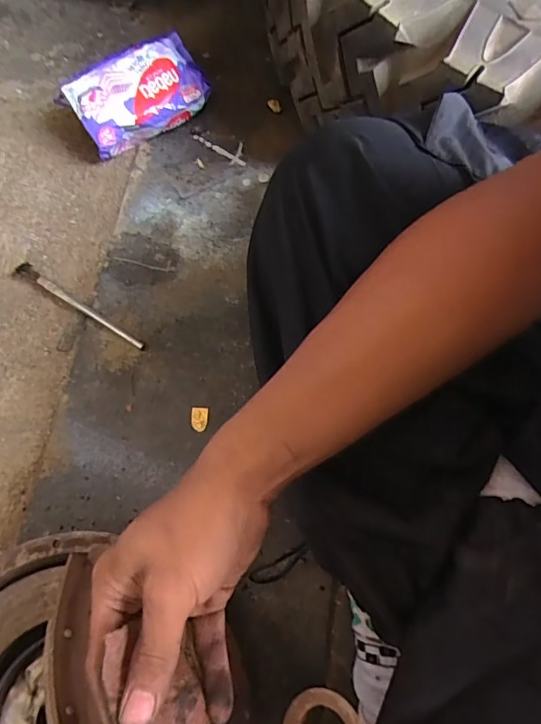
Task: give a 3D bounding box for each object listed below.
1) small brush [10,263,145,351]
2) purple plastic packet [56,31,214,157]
[{"bbox_3d":[-0.204,-0.062,0.521,0.171,0.011,0.019,29,73,9],"label":"small brush"},{"bbox_3d":[-0.152,-0.310,0.566,0.162,0.044,0.090,-32,109,-15],"label":"purple plastic packet"}]

